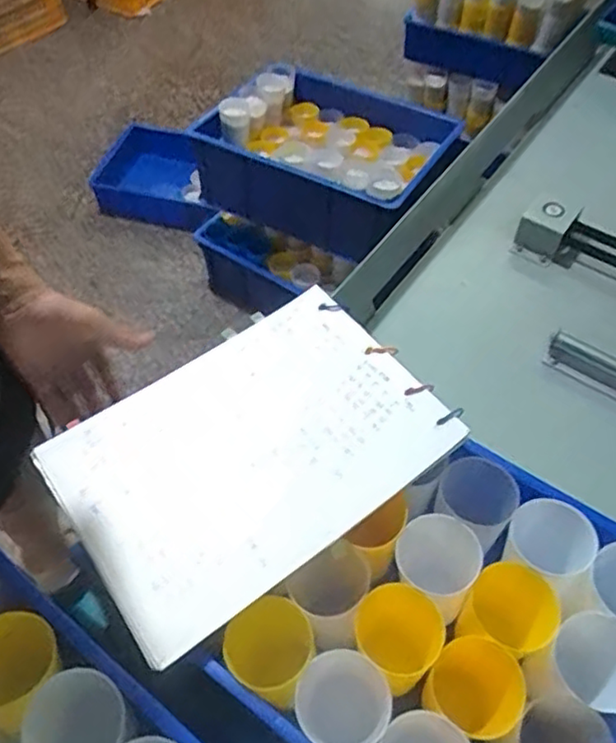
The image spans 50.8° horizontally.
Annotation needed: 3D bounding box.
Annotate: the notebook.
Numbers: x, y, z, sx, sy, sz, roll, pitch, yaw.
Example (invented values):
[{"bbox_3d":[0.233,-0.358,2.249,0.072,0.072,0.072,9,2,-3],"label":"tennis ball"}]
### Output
[{"bbox_3d":[-0.046,0.063,0.526,0.285,0.018,0.201,-33,60,-19],"label":"notebook"}]

